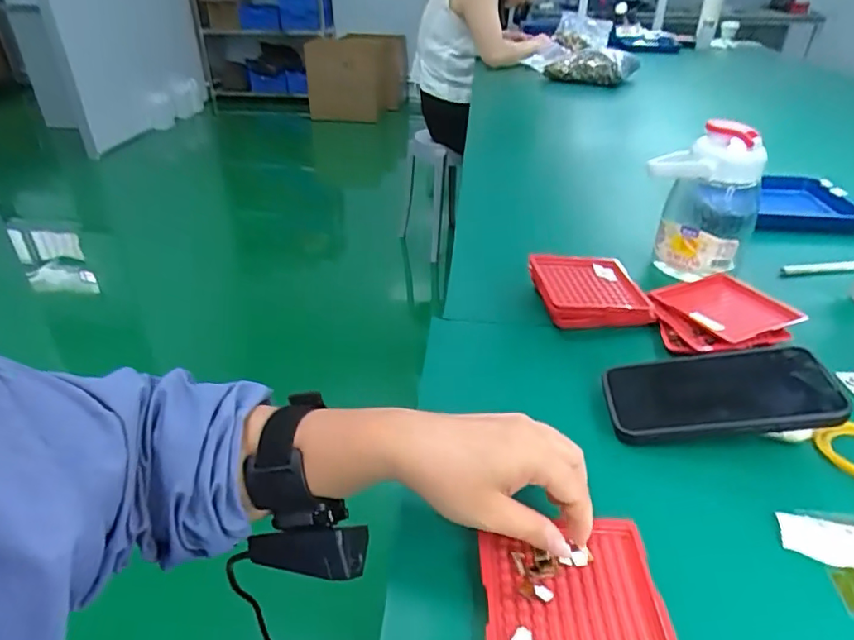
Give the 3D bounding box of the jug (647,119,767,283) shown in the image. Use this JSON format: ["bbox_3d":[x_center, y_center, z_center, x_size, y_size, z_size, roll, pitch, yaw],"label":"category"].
[{"bbox_3d":[0.299,-0.130,0.605,0.110,0.149,0.077,20,38,26],"label":"jug"}]

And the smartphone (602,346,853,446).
[{"bbox_3d":[0.221,0.057,0.427,0.156,0.011,0.085,-11,32,10],"label":"smartphone"}]

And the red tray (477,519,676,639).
[{"bbox_3d":[0.081,0.157,0.312,0.099,0.008,0.096,4,32,-1],"label":"red tray"}]

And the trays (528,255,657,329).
[{"bbox_3d":[0.168,-0.030,0.565,0.110,0.026,0.101,0,33,-2],"label":"trays"}]

